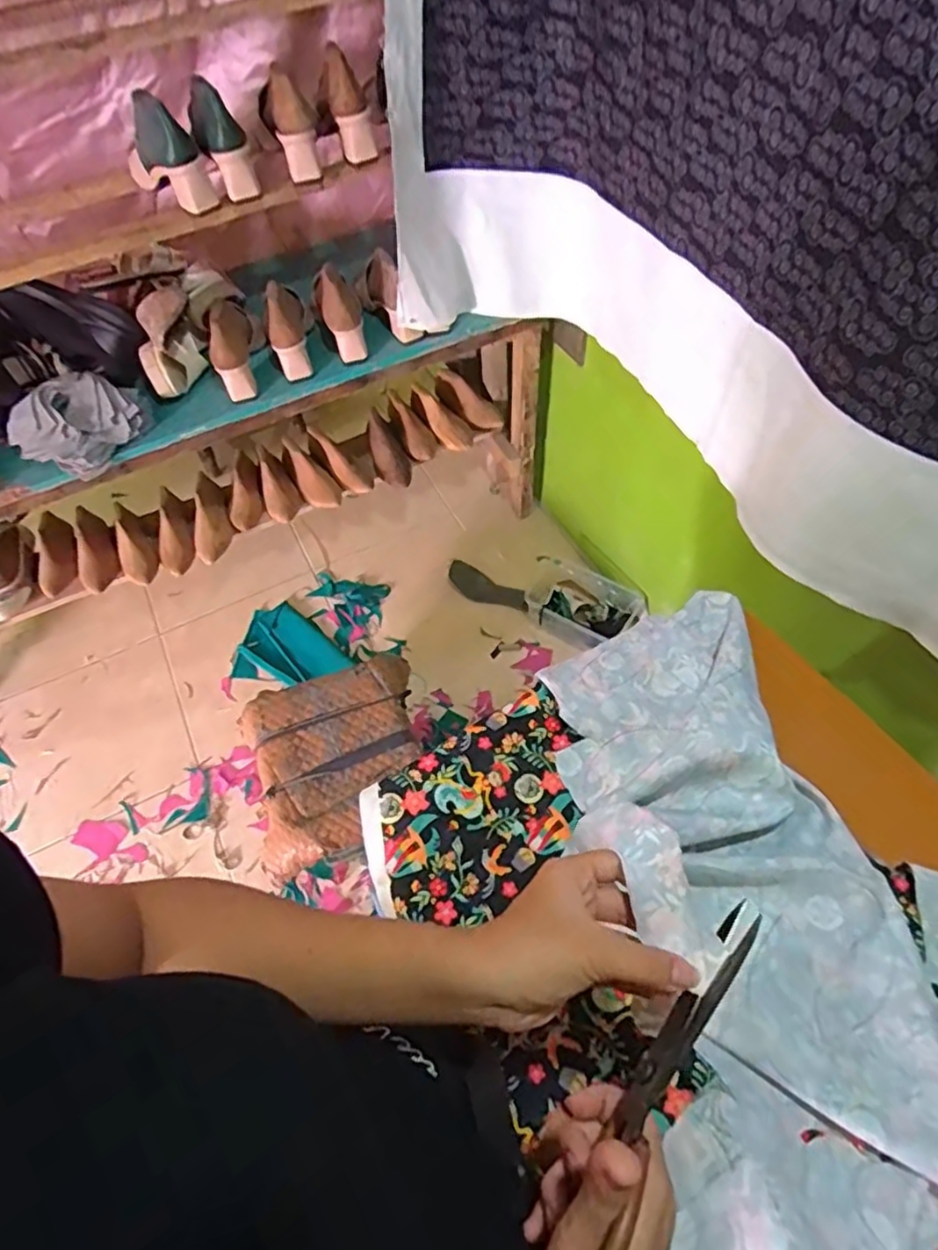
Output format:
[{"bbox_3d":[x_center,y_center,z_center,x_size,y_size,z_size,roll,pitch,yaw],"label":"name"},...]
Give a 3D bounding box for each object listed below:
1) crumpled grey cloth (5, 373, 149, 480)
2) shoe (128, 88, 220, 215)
[{"bbox_3d":[-0.634,-0.329,1.057,0.169,0.070,0.191,26,63,18],"label":"crumpled grey cloth"},{"bbox_3d":[-0.464,-0.719,0.978,0.093,0.139,0.244,-27,60,-13],"label":"shoe"}]

